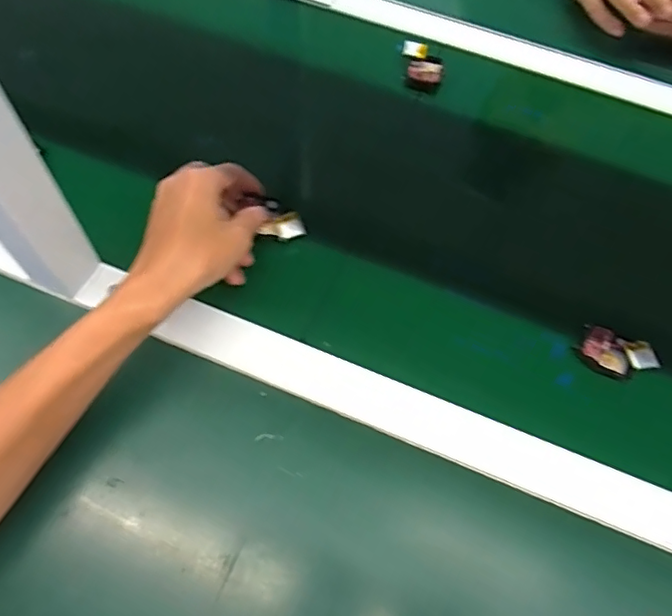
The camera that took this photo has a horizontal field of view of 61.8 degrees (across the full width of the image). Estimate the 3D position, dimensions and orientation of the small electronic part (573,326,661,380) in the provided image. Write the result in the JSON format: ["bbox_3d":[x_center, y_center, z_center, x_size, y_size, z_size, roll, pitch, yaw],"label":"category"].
[{"bbox_3d":[0.225,0.039,0.449,0.057,0.013,0.036,20,62,7],"label":"small electronic part"}]

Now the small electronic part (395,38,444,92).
[{"bbox_3d":[0.090,-0.258,0.605,0.051,0.029,0.046,8,61,1],"label":"small electronic part"}]

